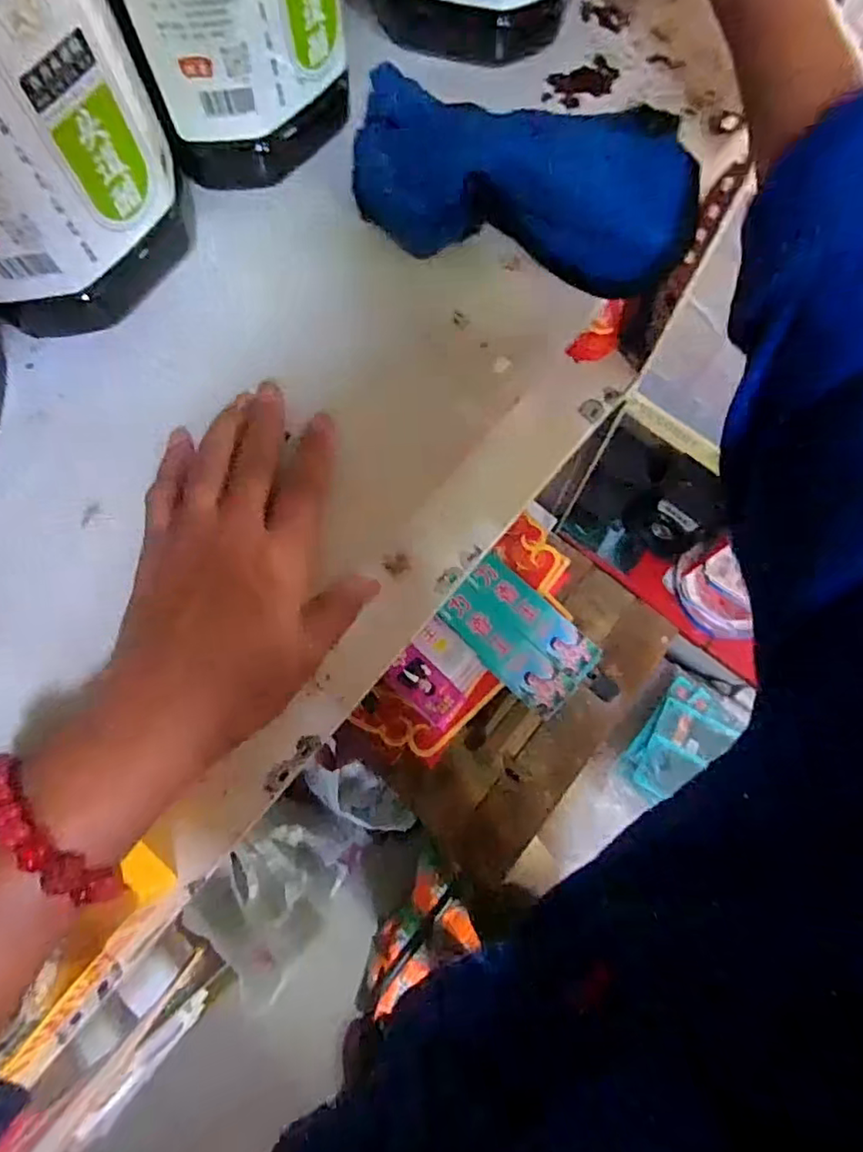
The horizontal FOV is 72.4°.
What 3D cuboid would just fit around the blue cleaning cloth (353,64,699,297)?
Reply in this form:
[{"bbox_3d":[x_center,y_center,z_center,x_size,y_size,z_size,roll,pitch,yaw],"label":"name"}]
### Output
[{"bbox_3d":[0.050,-0.213,0.321,0.183,0.034,0.091,11,74,4],"label":"blue cleaning cloth"}]

